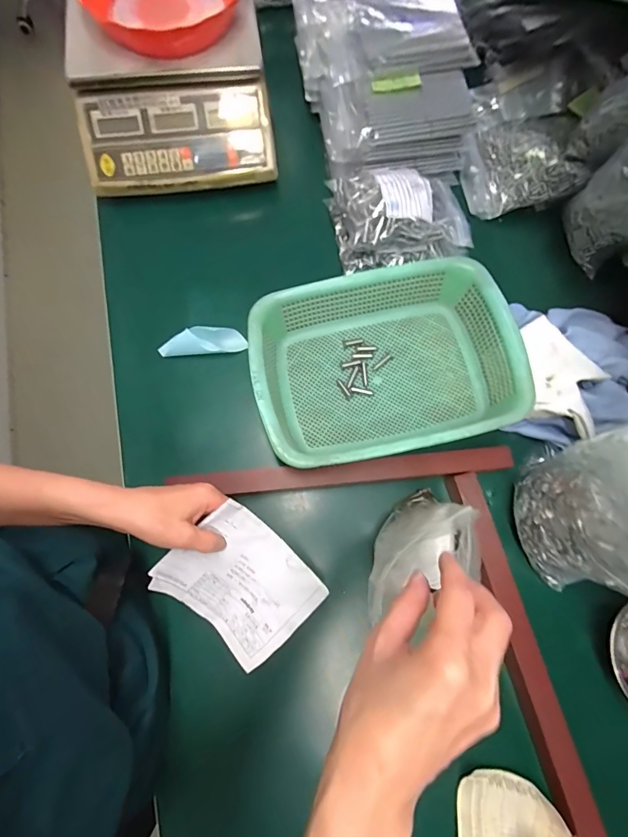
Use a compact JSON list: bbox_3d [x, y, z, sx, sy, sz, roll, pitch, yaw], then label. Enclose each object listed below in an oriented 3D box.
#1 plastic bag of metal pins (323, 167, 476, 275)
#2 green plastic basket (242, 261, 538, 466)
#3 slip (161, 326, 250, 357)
[{"bbox_3d":[0.114,-0.269,0.523,0.181,0.073,0.113,-2,77,0],"label":"plastic bag of metal pins"},{"bbox_3d":[0.082,-0.063,0.476,0.295,0.087,0.218,-11,77,-2],"label":"green plastic basket"},{"bbox_3d":[-0.148,-0.103,0.514,0.112,0.014,0.035,-6,108,-4],"label":"slip"}]

